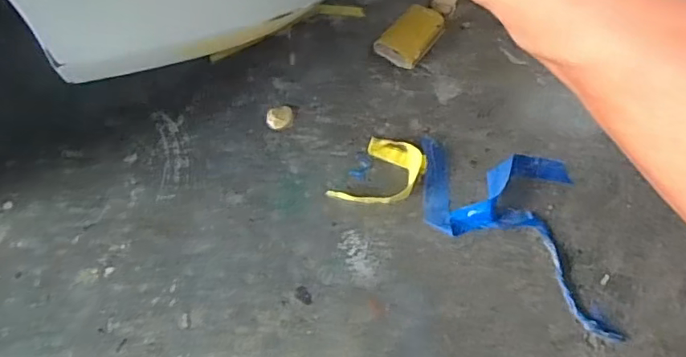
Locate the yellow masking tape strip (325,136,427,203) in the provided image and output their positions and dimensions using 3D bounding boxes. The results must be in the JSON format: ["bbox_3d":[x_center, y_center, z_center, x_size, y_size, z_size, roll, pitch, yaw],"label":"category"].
[{"bbox_3d":[0.043,-0.002,0.574,0.073,0.014,0.098,31,68,15],"label":"yellow masking tape strip"}]

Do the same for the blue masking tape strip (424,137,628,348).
[{"bbox_3d":[0.178,0.052,0.542,0.182,0.022,0.206,2,64,2],"label":"blue masking tape strip"}]

